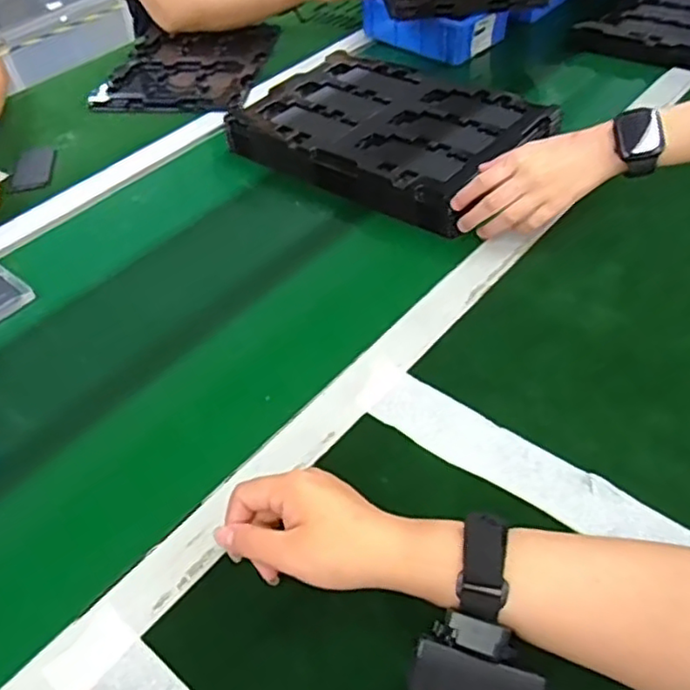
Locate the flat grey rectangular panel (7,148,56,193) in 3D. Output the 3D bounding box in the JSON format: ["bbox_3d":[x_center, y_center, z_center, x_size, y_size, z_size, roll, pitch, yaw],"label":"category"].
[{"bbox_3d":[-0.386,-0.218,0.816,0.048,0.007,0.093,-10,46,-4],"label":"flat grey rectangular panel"}]

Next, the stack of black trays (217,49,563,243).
[{"bbox_3d":[0.053,-0.262,0.792,0.344,0.047,0.262,29,55,29],"label":"stack of black trays"}]

